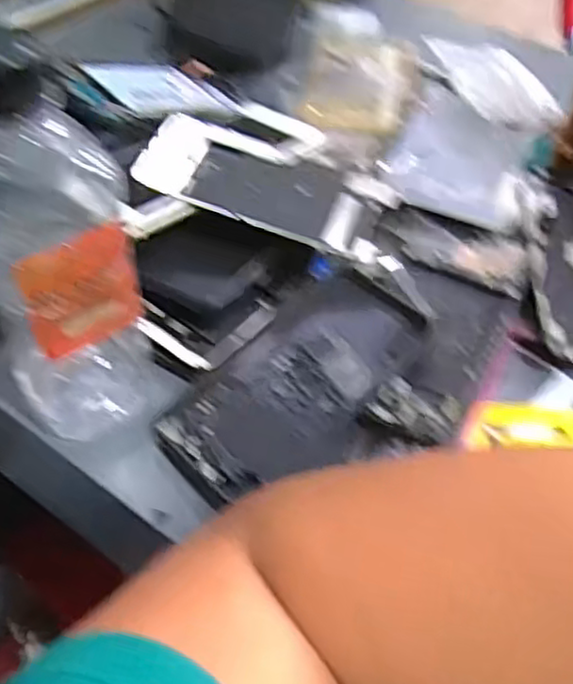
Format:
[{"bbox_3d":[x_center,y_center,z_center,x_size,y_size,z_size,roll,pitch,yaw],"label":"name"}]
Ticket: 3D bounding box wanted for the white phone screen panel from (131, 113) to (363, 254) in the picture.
[{"bbox_3d":[-0.019,-0.094,0.415,0.128,0.006,0.069,19,52,4],"label":"white phone screen panel"}]

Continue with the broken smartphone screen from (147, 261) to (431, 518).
[{"bbox_3d":[0.007,0.020,0.370,0.080,0.008,0.146,33,63,24],"label":"broken smartphone screen"}]

